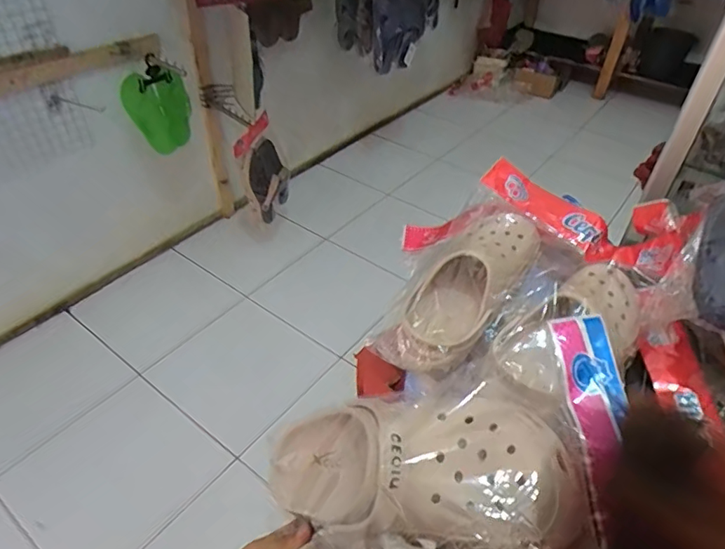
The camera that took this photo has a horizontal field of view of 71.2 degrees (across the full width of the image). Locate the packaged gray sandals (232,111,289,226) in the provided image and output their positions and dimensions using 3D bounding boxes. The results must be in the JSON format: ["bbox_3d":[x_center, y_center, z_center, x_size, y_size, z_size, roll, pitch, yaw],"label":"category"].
[{"bbox_3d":[-0.313,-0.329,1.683,0.090,0.300,0.184,13,43,12],"label":"packaged gray sandals"}]

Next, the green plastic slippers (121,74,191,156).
[{"bbox_3d":[-0.585,-0.471,1.483,0.175,0.311,0.040,-41,76,-16],"label":"green plastic slippers"}]

